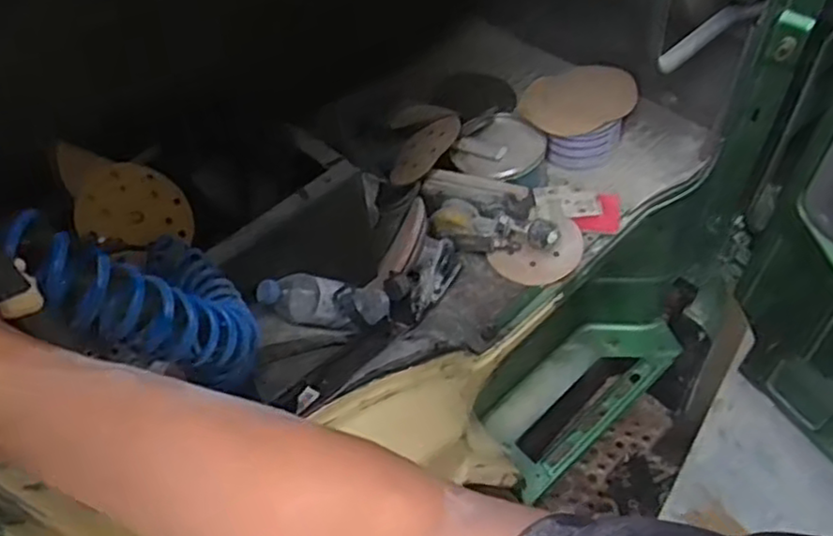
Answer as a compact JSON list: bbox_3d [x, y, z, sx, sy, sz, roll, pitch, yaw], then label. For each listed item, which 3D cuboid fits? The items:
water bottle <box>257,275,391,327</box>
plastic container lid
[{"bbox_3d":[-0.116,0.050,0.925,0.196,0.062,0.070,10,42,-40],"label":"water bottle"},{"bbox_3d":[0.136,-0.195,1.140,0.132,0.023,0.115,-32,58,-19],"label":"plastic container lid"}]

